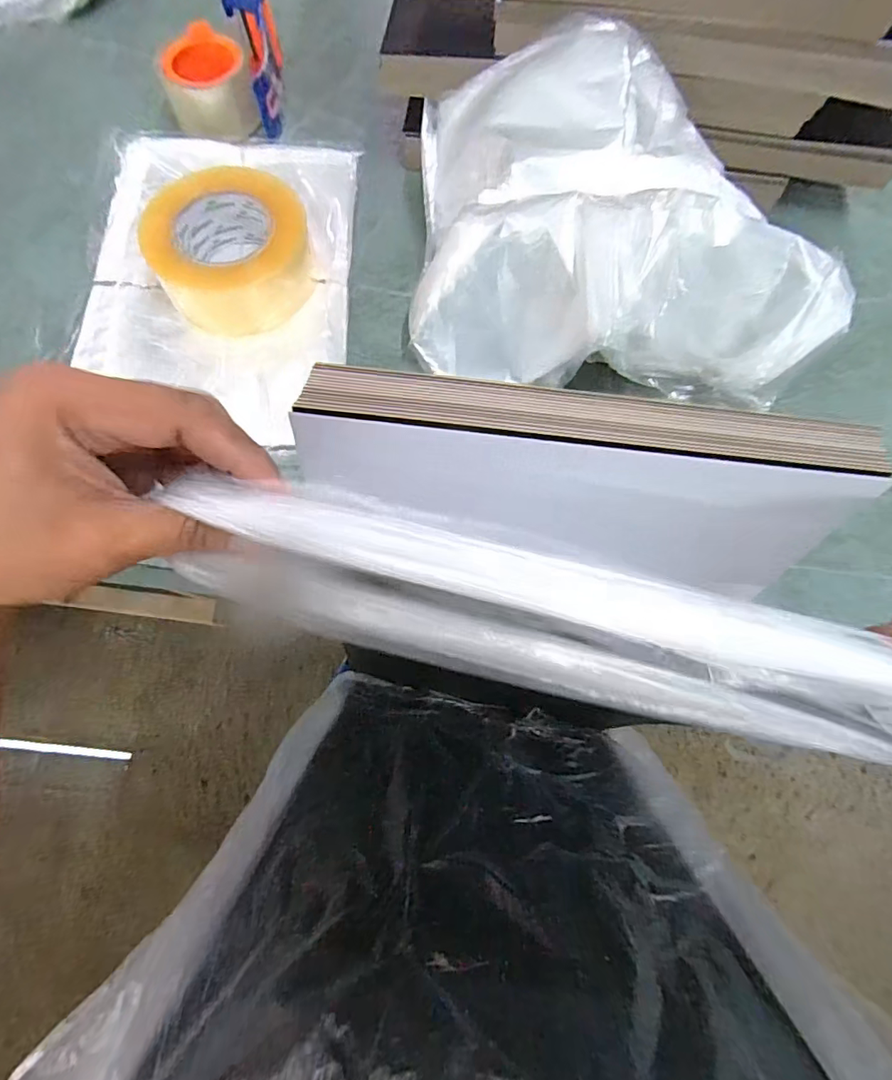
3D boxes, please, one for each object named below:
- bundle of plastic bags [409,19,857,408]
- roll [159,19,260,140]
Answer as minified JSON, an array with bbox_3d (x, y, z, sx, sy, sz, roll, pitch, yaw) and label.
[{"bbox_3d":[0.131,-0.247,0.399,0.303,0.127,0.268,2,73,-2],"label":"bundle of plastic bags"},{"bbox_3d":[-0.238,-0.461,0.504,0.085,0.049,0.093,-18,75,-8],"label":"roll"}]

